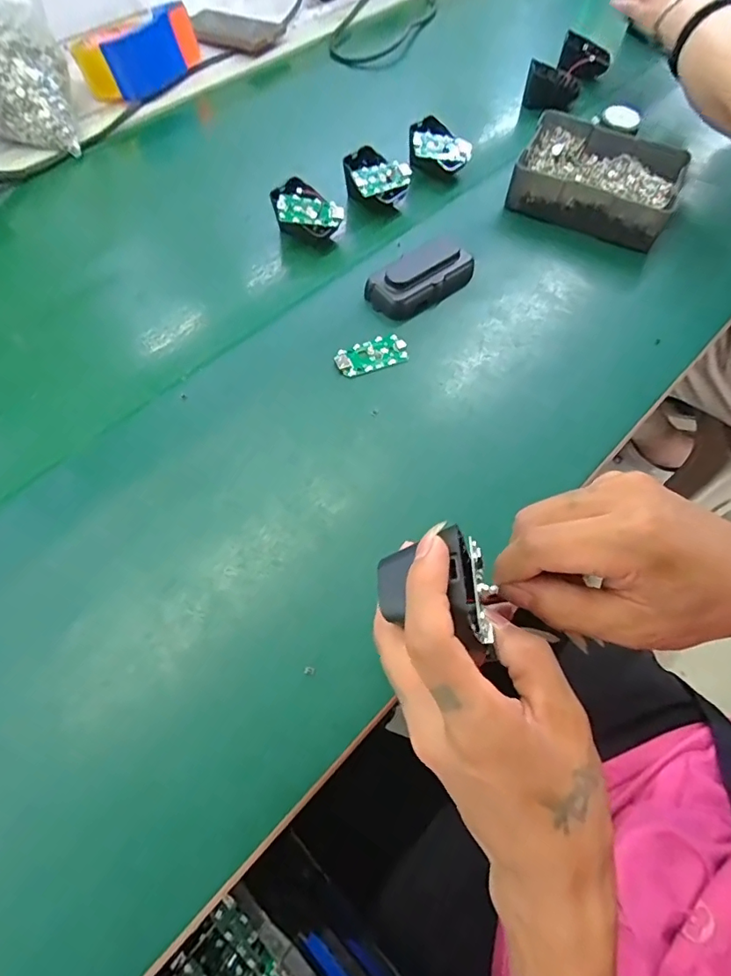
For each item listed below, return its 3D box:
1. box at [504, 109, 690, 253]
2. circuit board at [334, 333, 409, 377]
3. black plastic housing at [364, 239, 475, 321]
[{"bbox_3d":[0.246,-0.328,0.528,0.161,0.047,0.127,22,64,11],"label":"box"},{"bbox_3d":[0.005,-0.117,0.431,0.063,0.004,0.032,-18,64,-10],"label":"circuit board"},{"bbox_3d":[0.052,-0.198,0.466,0.103,0.034,0.052,-40,69,-19],"label":"black plastic housing"}]

